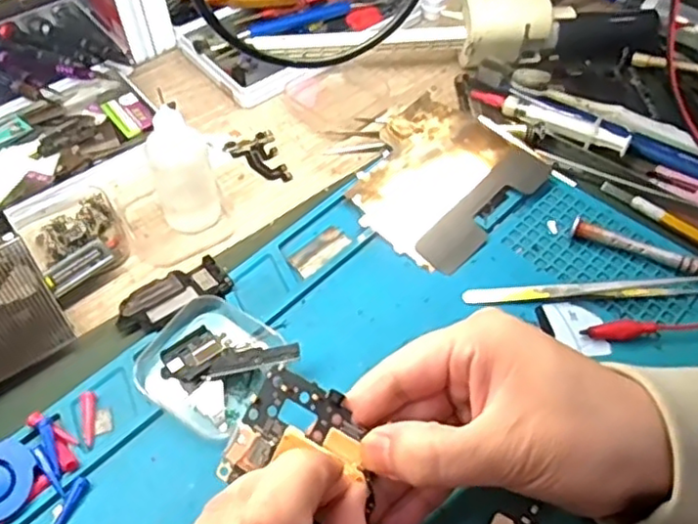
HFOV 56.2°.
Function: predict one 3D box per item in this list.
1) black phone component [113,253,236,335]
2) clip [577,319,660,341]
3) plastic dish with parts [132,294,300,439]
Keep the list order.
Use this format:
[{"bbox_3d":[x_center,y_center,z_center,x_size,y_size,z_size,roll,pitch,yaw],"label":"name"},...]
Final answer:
[{"bbox_3d":[-0.100,0.019,0.370,0.063,0.011,0.037,-28,58,-19],"label":"black phone component"},{"bbox_3d":[0.145,0.037,0.352,0.039,0.009,0.009,0,54,0],"label":"clip"},{"bbox_3d":[-0.071,0.052,0.336,0.066,0.016,0.061,31,59,21],"label":"plastic dish with parts"}]

